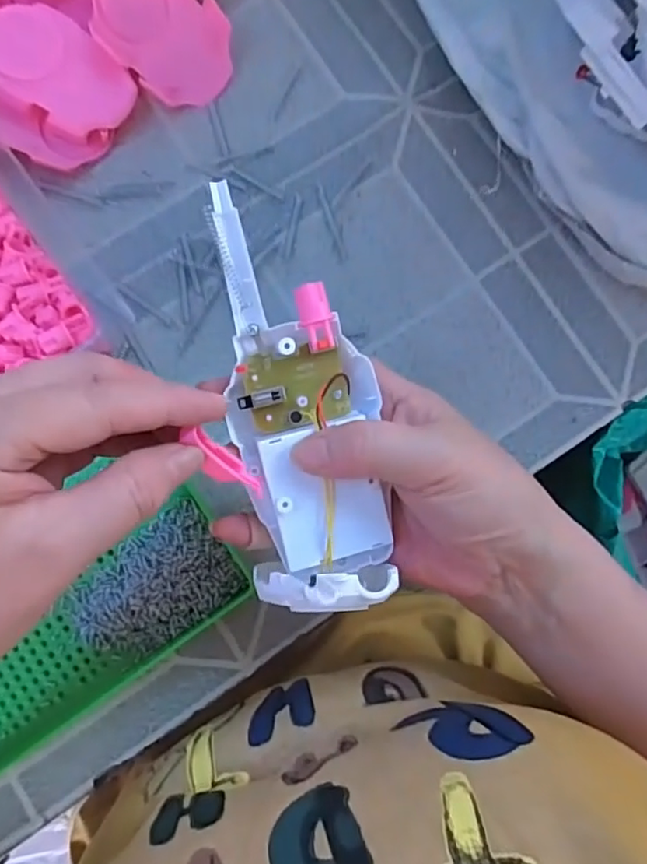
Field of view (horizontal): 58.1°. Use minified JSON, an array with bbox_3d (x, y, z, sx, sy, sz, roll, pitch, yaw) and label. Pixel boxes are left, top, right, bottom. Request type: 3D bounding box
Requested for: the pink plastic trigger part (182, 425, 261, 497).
[{"bbox_3d":[-0.039,0.013,0.228,0.011,0.007,0.043,-54,132,-9],"label":"pink plastic trigger part"}]

